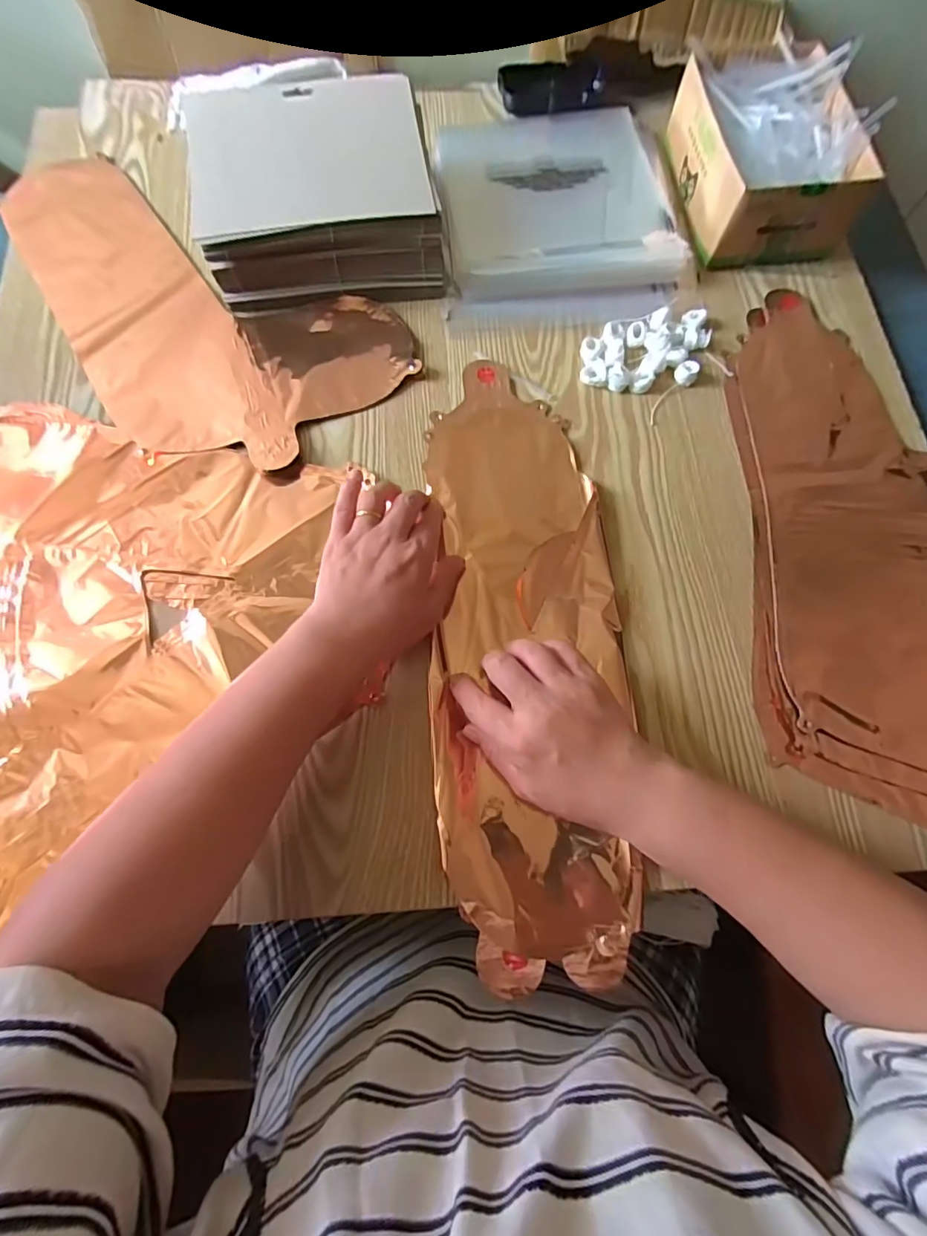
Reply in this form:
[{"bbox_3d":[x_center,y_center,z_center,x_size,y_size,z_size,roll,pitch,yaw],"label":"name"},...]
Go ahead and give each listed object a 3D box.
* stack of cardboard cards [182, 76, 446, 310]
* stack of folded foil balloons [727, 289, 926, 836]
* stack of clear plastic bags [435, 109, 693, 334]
[{"bbox_3d":[-0.127,-0.377,0.462,0.205,0.076,0.179,-7,72,-3],"label":"stack of cardboard cards"},{"bbox_3d":[0.331,-0.059,0.416,0.215,0.030,0.439,5,72,1],"label":"stack of folded foil balloons"},{"bbox_3d":[0.089,-0.413,0.512,0.219,0.016,0.282,-4,72,-2],"label":"stack of clear plastic bags"}]

